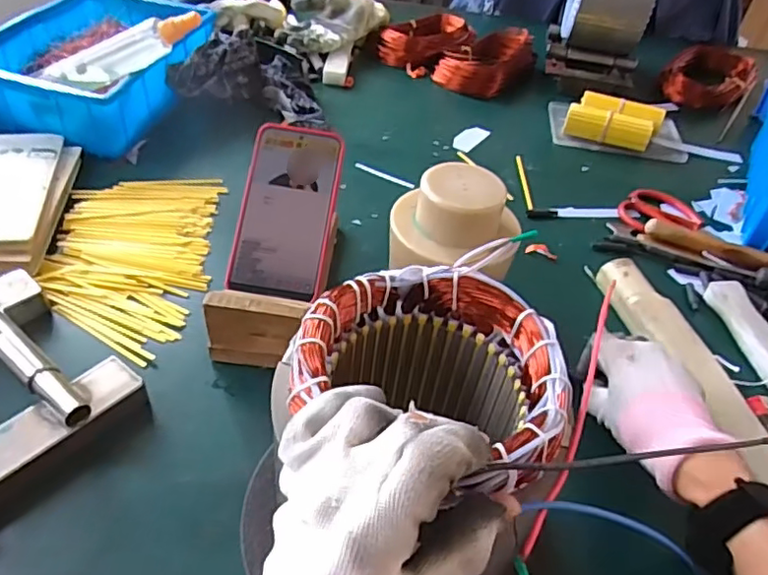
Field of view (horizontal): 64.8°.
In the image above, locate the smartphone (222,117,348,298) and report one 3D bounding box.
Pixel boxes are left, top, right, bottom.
[{"bbox_3d":[-0.087,-0.070,0.546,0.082,0.013,0.159,10,79,-3],"label":"smartphone"}]

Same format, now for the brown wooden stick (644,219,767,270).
[{"bbox_3d":[0.402,-0.023,0.643,0.241,0.024,0.028,25,46,19],"label":"brown wooden stick"}]

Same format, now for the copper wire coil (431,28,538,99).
[{"bbox_3d":[0.165,-0.357,0.948,0.108,0.072,0.151,29,47,22],"label":"copper wire coil"}]

